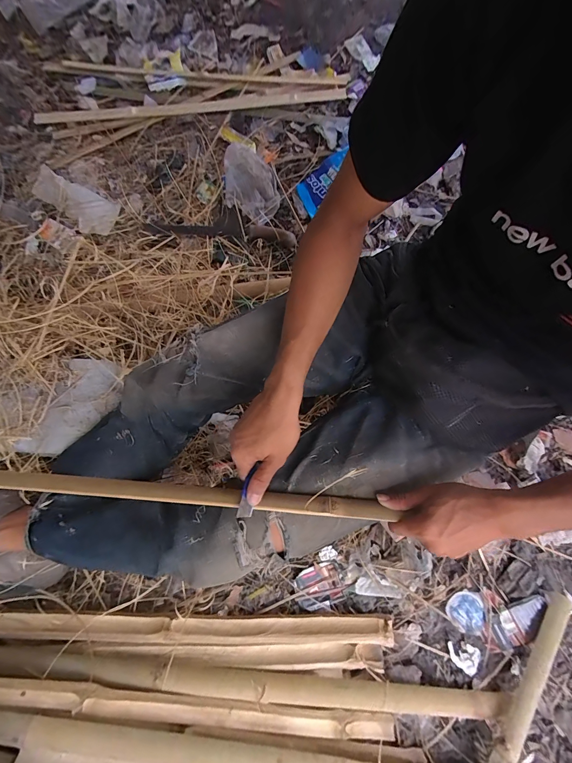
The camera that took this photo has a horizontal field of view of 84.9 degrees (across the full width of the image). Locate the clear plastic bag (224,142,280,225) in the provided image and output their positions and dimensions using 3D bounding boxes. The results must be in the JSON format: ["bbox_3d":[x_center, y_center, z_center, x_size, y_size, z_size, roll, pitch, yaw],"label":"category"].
[{"bbox_3d":[-0.096,-0.538,0.851,0.147,0.074,0.194,-3,74,1],"label":"clear plastic bag"}]

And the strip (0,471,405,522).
[{"bbox_3d":[-0.263,0.139,0.410,0.785,0.027,0.025,4,73,2],"label":"strip"}]

